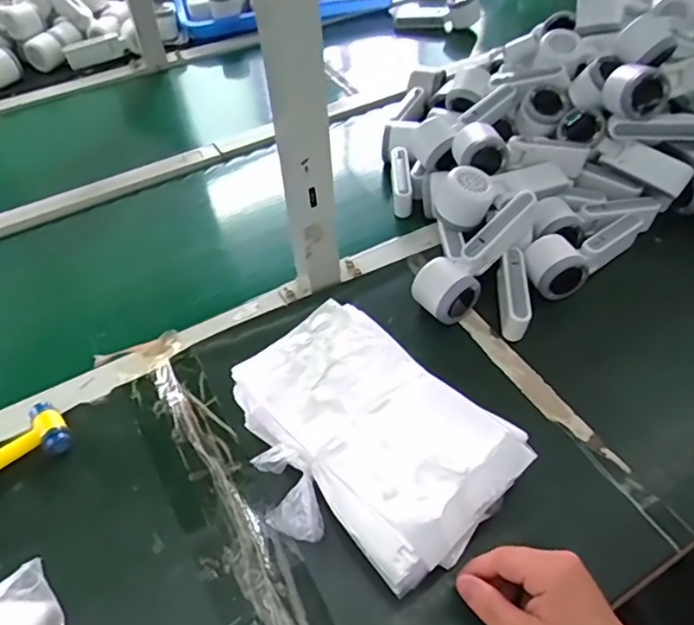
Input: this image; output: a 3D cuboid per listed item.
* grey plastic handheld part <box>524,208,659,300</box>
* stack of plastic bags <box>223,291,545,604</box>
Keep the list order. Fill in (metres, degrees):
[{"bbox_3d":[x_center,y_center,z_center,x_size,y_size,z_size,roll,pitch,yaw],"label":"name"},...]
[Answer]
[{"bbox_3d":[0.292,-0.083,0.673,0.203,0.044,0.063,-31,55,-22],"label":"grey plastic handheld part"},{"bbox_3d":[0.016,0.114,0.505,0.241,0.067,0.194,33,58,27],"label":"stack of plastic bags"}]

